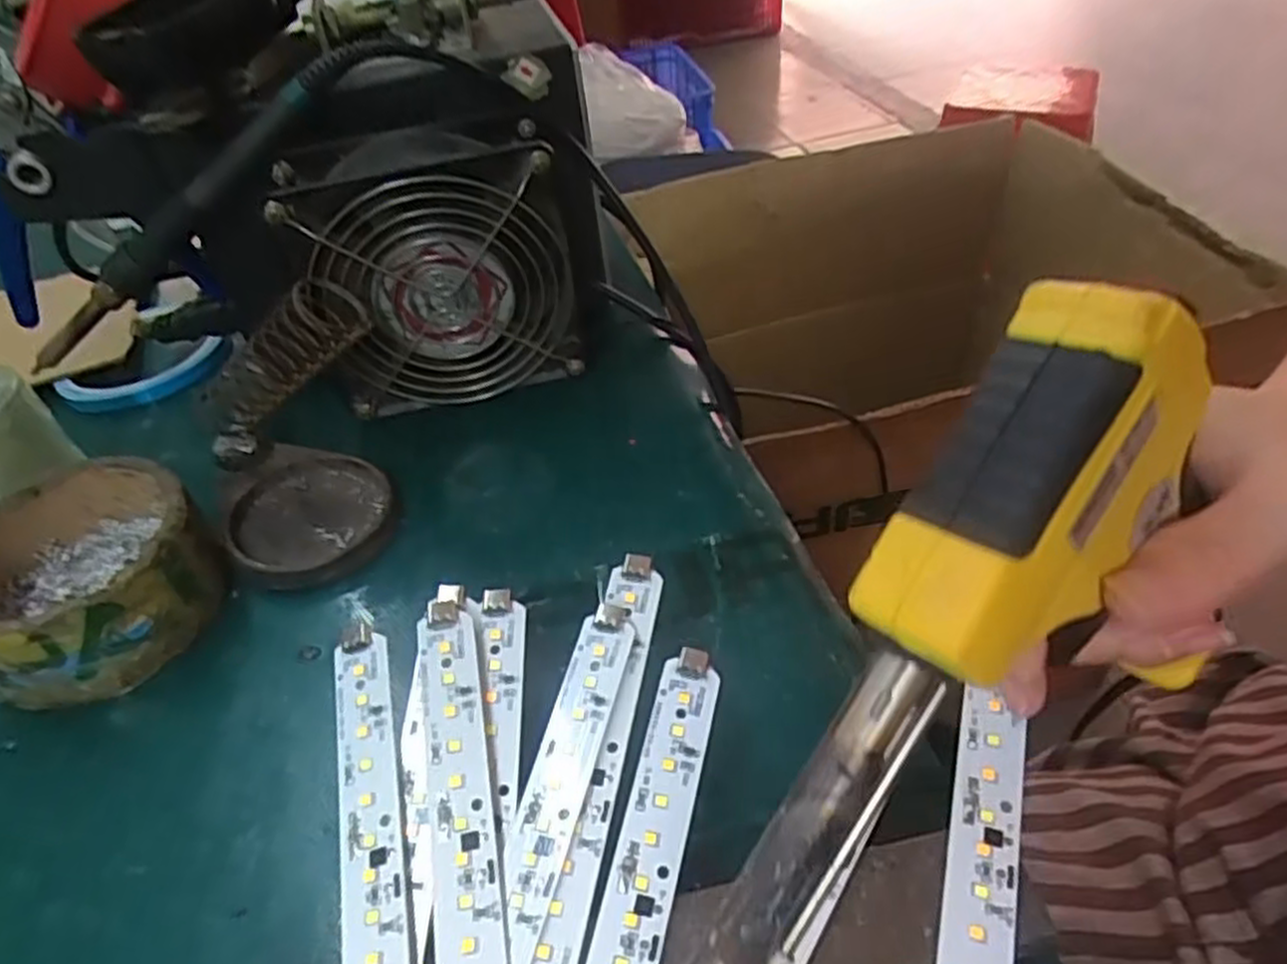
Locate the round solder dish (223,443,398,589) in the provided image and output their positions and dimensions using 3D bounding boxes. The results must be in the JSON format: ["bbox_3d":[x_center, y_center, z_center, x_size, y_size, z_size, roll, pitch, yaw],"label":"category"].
[{"bbox_3d":[-0.143,0.010,0.339,0.065,0.015,0.075,-21,46,-15],"label":"round solder dish"}]

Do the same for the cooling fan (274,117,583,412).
[{"bbox_3d":[-0.089,-0.091,0.360,0.111,0.117,0.048,-12,44,-6],"label":"cooling fan"}]

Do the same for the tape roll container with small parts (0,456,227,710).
[{"bbox_3d":[-0.212,0.034,0.302,0.086,0.043,0.087,-34,50,-26],"label":"tape roll container with small parts"}]

